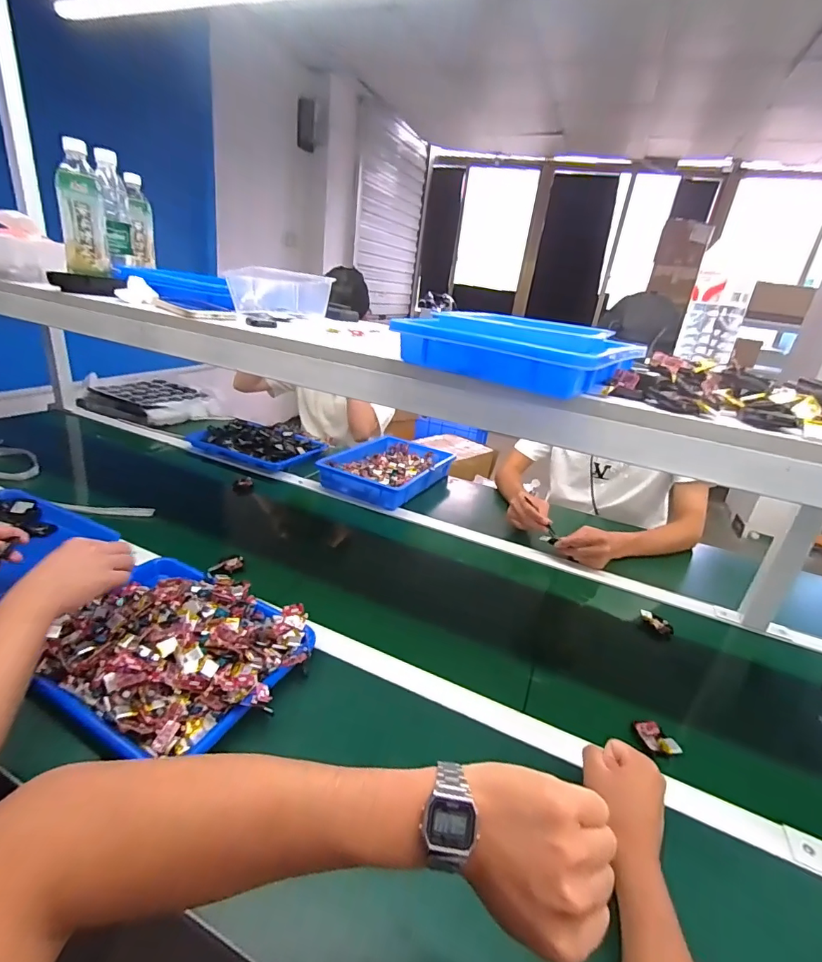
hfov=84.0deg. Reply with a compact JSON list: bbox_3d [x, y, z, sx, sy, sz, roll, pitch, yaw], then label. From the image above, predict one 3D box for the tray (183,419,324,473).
[{"bbox_3d":[-0.453,-0.113,1.318,0.371,0.047,0.247,14,24,18],"label":"tray"}]

